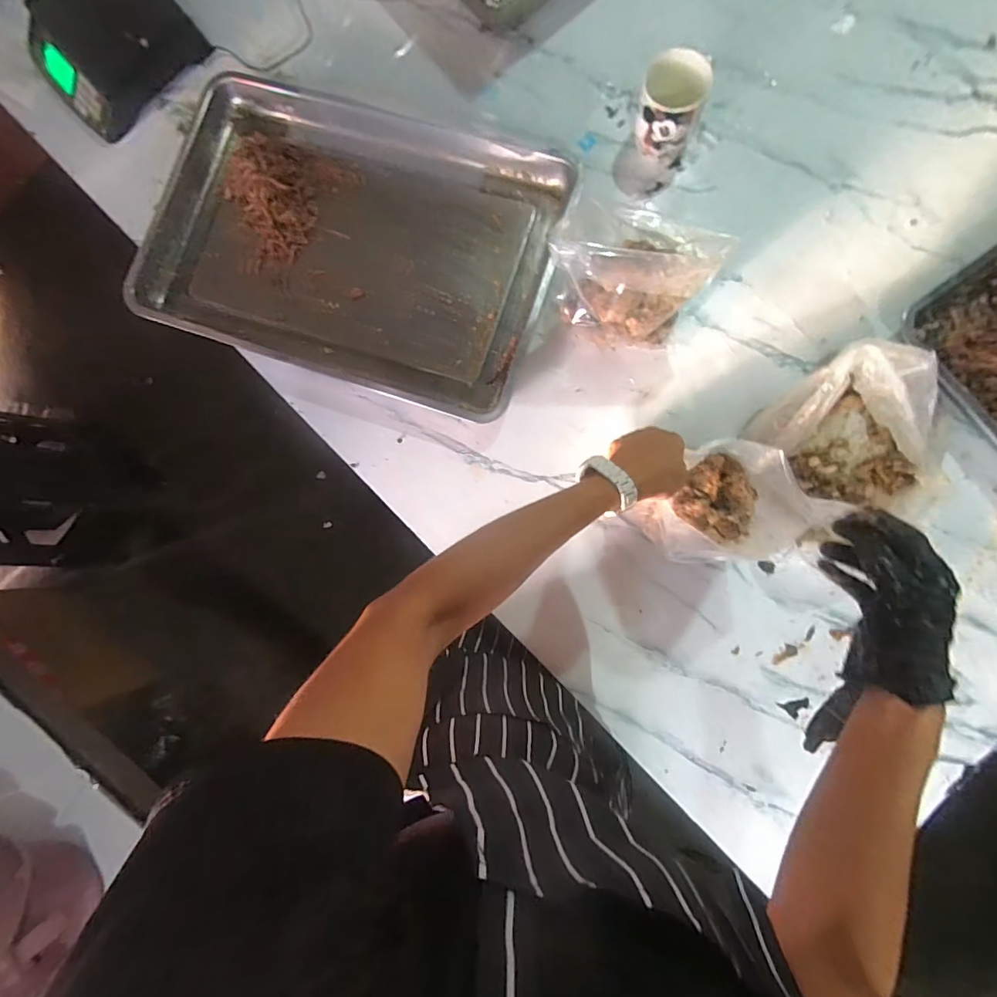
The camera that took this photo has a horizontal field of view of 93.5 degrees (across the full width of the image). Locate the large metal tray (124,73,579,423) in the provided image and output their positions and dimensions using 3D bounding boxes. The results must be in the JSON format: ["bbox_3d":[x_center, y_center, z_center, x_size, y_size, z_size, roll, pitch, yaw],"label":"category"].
[{"bbox_3d":[-0.214,-0.377,0.683,0.586,0.040,0.398,18,88,6],"label":"large metal tray"}]

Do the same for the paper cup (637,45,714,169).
[{"bbox_3d":[0.224,-0.505,0.617,0.081,0.109,0.065,17,88,6],"label":"paper cup"}]

